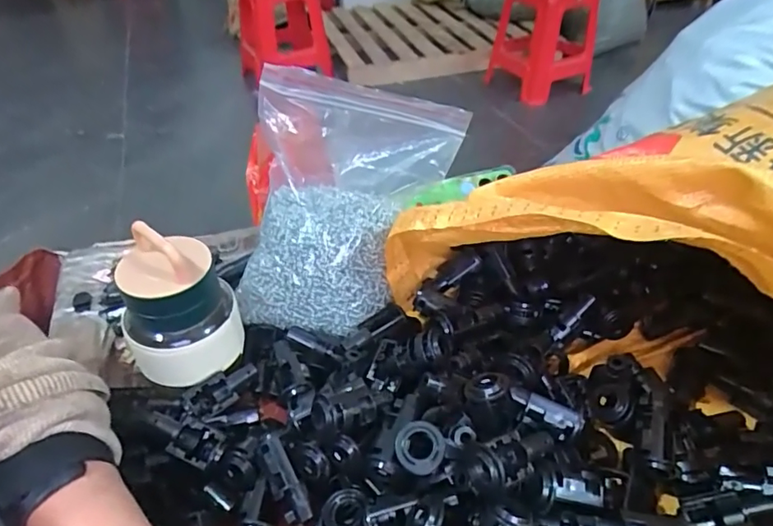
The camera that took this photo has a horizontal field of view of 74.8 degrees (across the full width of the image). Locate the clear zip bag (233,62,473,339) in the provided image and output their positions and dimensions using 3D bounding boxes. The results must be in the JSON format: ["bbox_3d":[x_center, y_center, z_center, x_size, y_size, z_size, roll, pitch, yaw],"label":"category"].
[{"bbox_3d":[-0.039,-0.059,0.406,0.125,0.150,0.188,23,47,25],"label":"clear zip bag"}]

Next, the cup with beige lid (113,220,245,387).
[{"bbox_3d":[-0.143,0.026,0.349,0.064,0.100,0.064,-1,41,1],"label":"cup with beige lid"}]

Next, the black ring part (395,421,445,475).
[{"bbox_3d":[0.018,0.102,0.281,0.027,0.011,0.026,3,84,10],"label":"black ring part"}]

